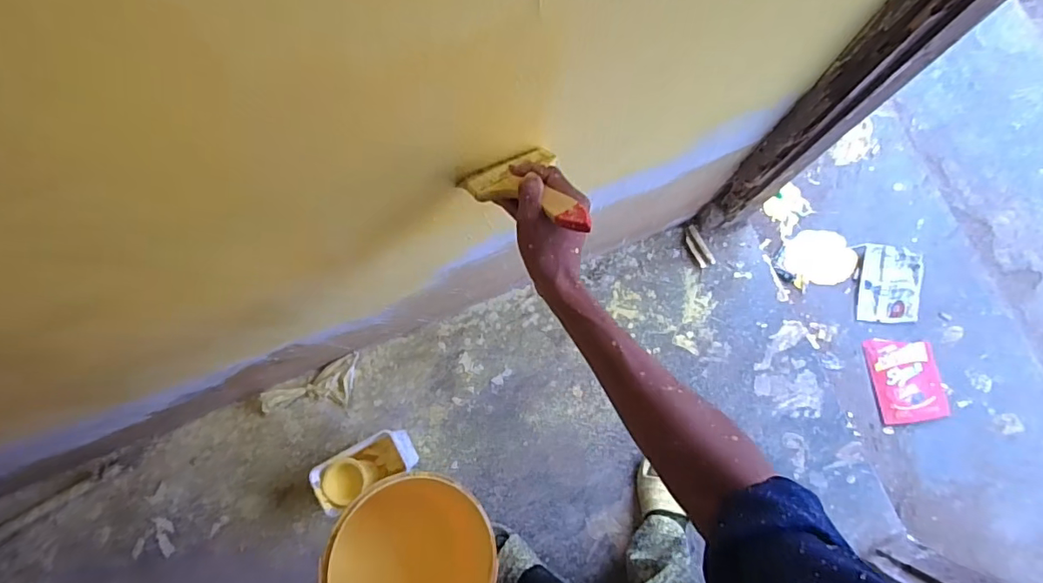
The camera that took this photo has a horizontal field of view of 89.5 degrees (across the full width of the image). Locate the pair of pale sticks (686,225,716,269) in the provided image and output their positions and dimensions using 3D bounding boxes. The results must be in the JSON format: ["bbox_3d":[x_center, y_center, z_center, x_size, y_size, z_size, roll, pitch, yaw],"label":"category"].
[{"bbox_3d":[0.419,-0.106,1.246,0.041,0.006,0.104,-25,82,0],"label":"pair of pale sticks"}]

